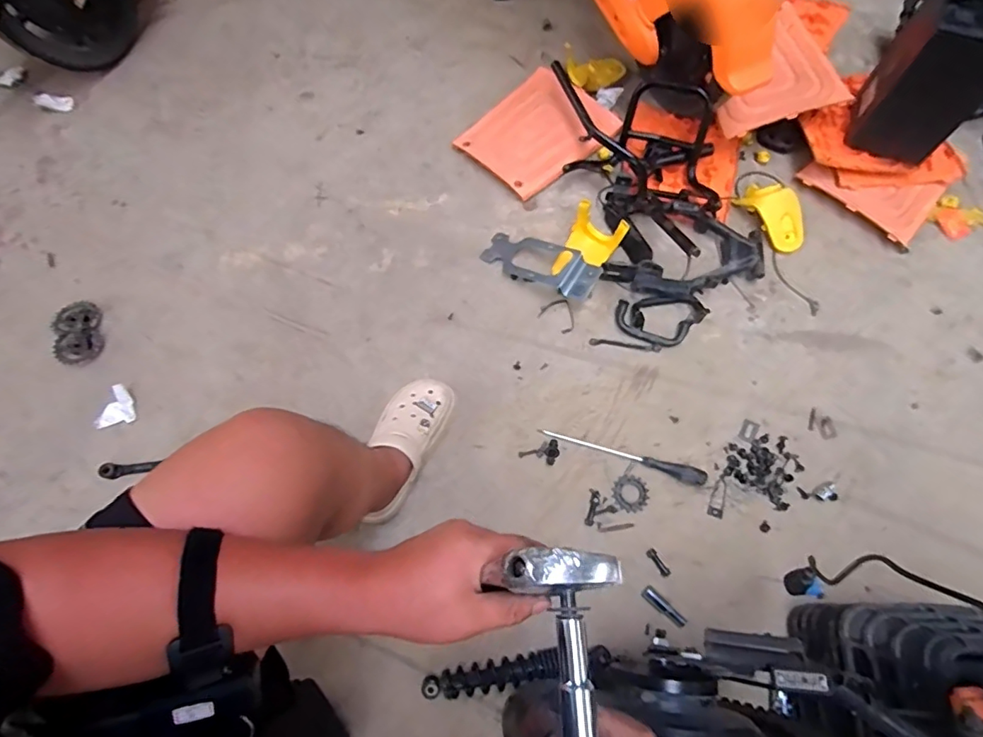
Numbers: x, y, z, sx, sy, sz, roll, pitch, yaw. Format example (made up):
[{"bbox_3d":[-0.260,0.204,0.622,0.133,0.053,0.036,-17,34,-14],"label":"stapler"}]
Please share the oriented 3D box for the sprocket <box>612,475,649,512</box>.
[{"bbox_3d":[0.249,0.223,0.923,0.063,0.004,0.062,0,69,1],"label":"sprocket"}]

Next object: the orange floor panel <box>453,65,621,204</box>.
[{"bbox_3d":[0.109,-0.566,1.210,0.265,0.049,0.322,39,74,15],"label":"orange floor panel"}]

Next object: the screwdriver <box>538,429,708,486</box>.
[{"bbox_3d":[0.237,0.155,0.930,0.301,0.022,0.029,16,70,7],"label":"screwdriver"}]

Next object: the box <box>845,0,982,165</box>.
[{"bbox_3d":[0.876,-0.587,1.014,0.168,0.280,0.180,20,69,8],"label":"box"}]

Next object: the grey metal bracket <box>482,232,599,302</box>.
[{"bbox_3d":[0.103,-0.218,1.086,0.244,0.040,0.107,26,71,24],"label":"grey metal bracket"}]

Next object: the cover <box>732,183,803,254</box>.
[{"bbox_3d":[0.609,-0.341,1.116,0.090,0.056,0.184,-26,70,-9],"label":"cover"}]

